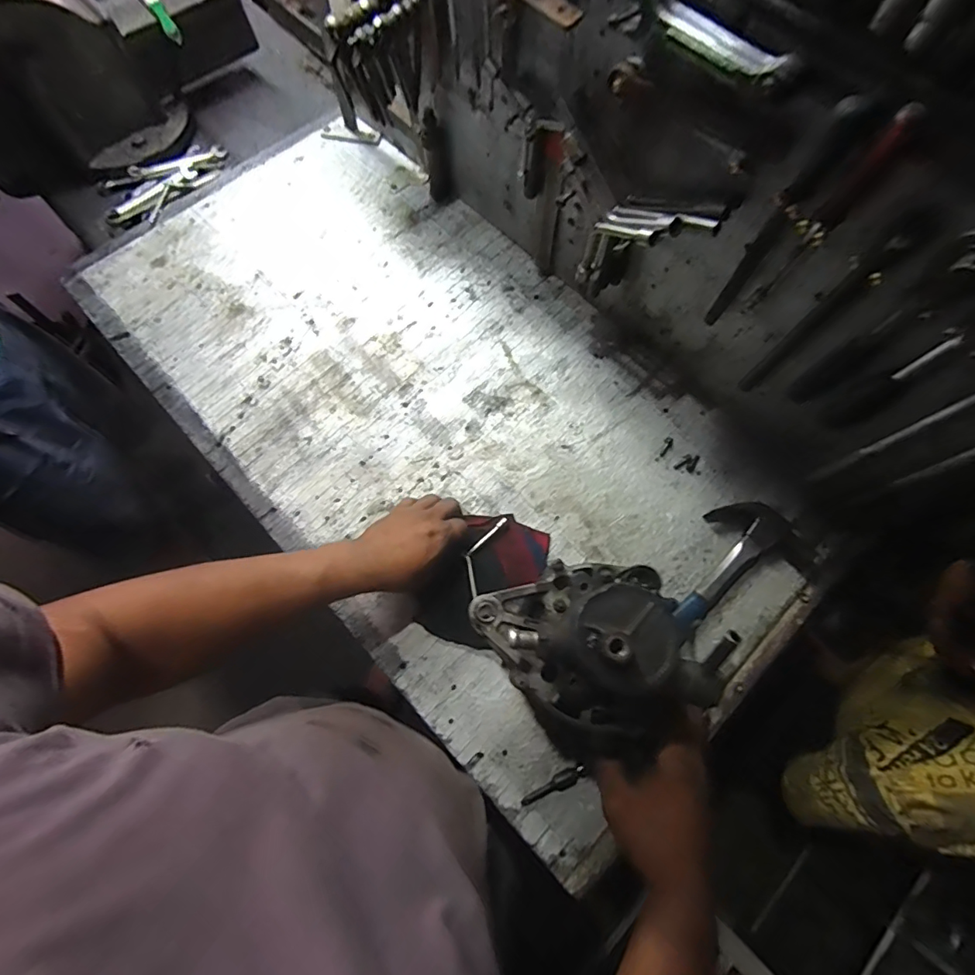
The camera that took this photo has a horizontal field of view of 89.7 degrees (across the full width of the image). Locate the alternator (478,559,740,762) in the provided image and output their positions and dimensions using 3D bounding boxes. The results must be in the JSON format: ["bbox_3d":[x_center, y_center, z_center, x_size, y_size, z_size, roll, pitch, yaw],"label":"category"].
[{"bbox_3d":[0.083,0.109,0.345,0.131,0.093,0.146,-34,74,-12],"label":"alternator"}]

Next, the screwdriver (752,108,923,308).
[{"bbox_3d":[0.294,-0.228,0.430,0.023,0.199,0.018,33,74,9],"label":"screwdriver"}]

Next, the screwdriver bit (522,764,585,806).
[{"bbox_3d":[0.075,0.335,0.545,0.076,0.013,0.018,-31,74,-11],"label":"screwdriver bit"}]

